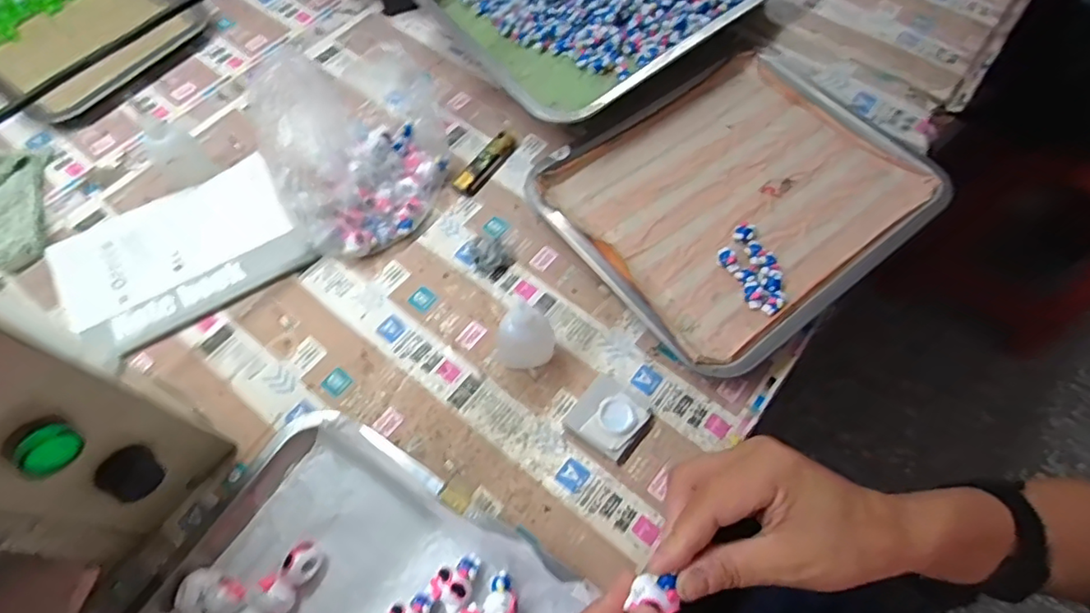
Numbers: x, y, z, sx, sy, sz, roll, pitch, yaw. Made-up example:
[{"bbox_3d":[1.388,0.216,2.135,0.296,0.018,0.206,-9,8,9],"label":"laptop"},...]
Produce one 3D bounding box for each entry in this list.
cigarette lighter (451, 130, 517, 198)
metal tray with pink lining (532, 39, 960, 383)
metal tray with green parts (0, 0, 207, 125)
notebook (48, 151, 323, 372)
[{"bbox_3d":[-0.055,-0.139,0.552,0.022,0.015,0.079,33,67,17],"label":"cigarette lighter"},{"bbox_3d":[0.171,-0.106,0.524,0.308,0.036,0.261,-33,66,-16],"label":"metal tray with pink lining"},{"bbox_3d":[-0.551,-0.331,0.638,0.270,0.029,0.208,30,67,14],"label":"metal tray with green parts"},{"bbox_3d":[-0.320,-0.050,0.502,0.190,0.016,0.144,-33,66,-16],"label":"notebook"}]

